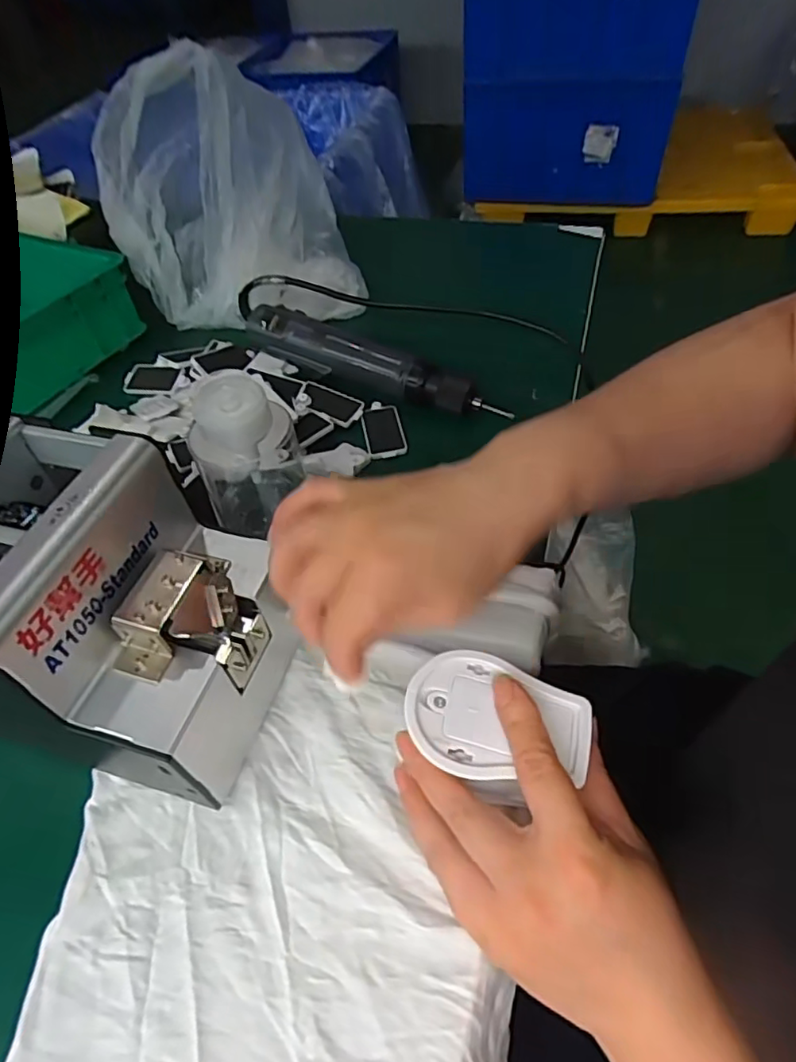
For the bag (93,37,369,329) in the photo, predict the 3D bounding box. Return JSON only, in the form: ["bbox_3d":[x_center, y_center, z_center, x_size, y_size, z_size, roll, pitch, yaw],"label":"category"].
[{"bbox_3d":[-0.166,-0.320,0.569,0.214,0.207,0.181,-23,52,-14],"label":"bag"}]

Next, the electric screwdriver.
[{"bbox_3d":[-0.026,-0.148,0.522,0.260,0.042,0.040,25,56,23],"label":"electric screwdriver"}]

